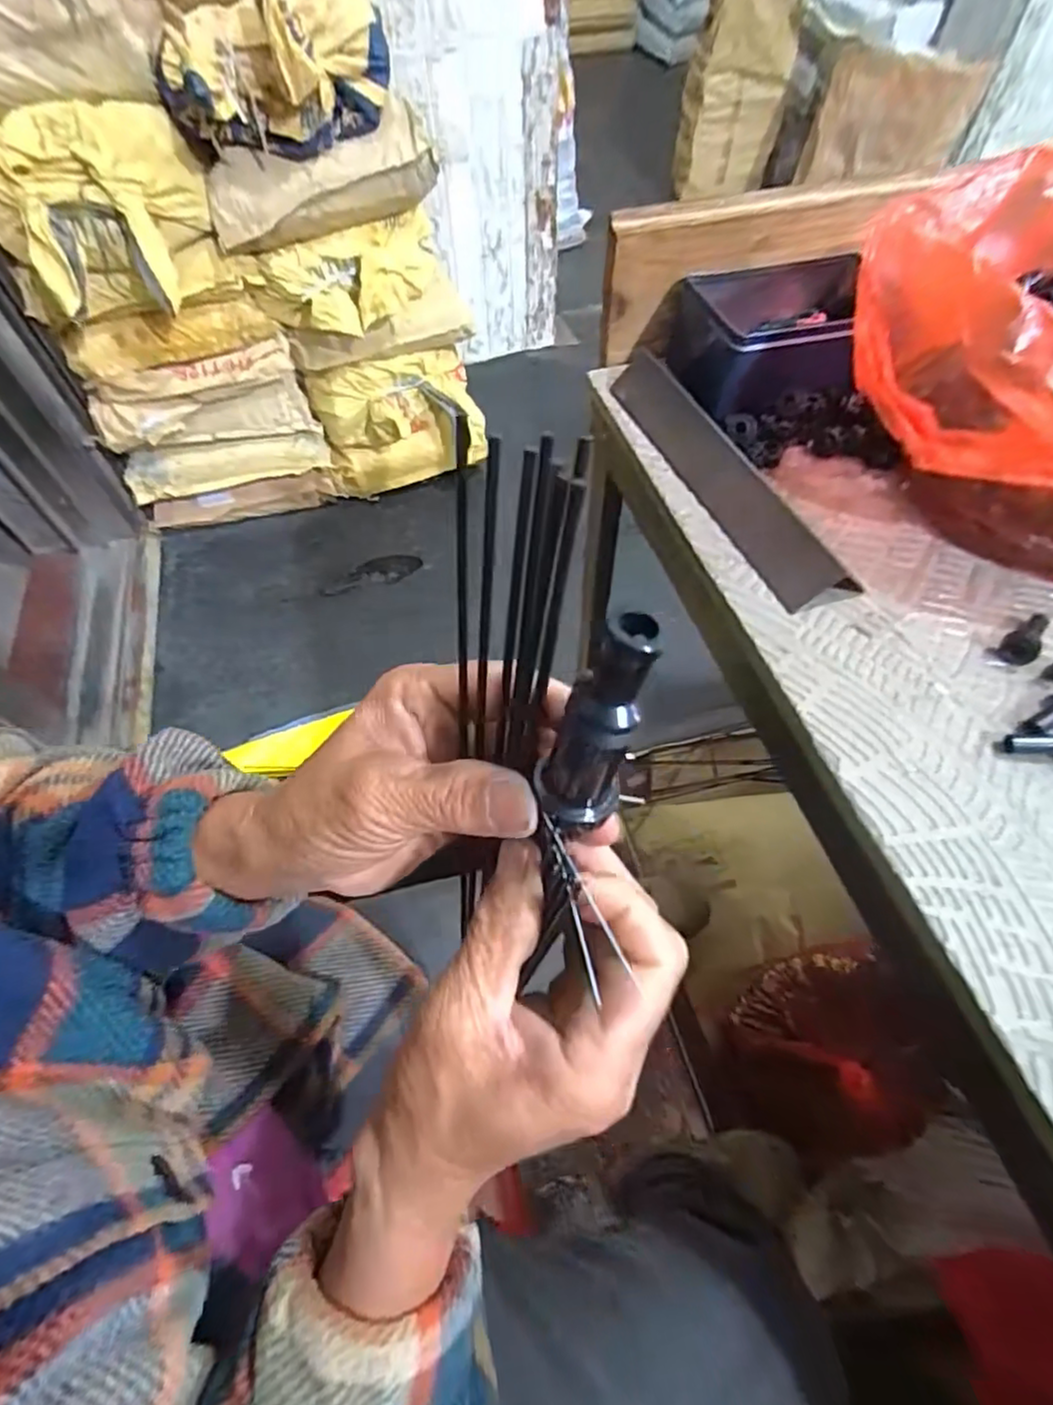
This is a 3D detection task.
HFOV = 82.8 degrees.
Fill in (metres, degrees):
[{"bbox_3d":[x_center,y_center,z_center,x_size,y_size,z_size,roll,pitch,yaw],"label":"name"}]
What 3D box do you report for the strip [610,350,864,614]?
[{"bbox_3d":[0.126,-0.157,0.390,0.043,0.031,0.235,-18,59,-10],"label":"strip"}]

